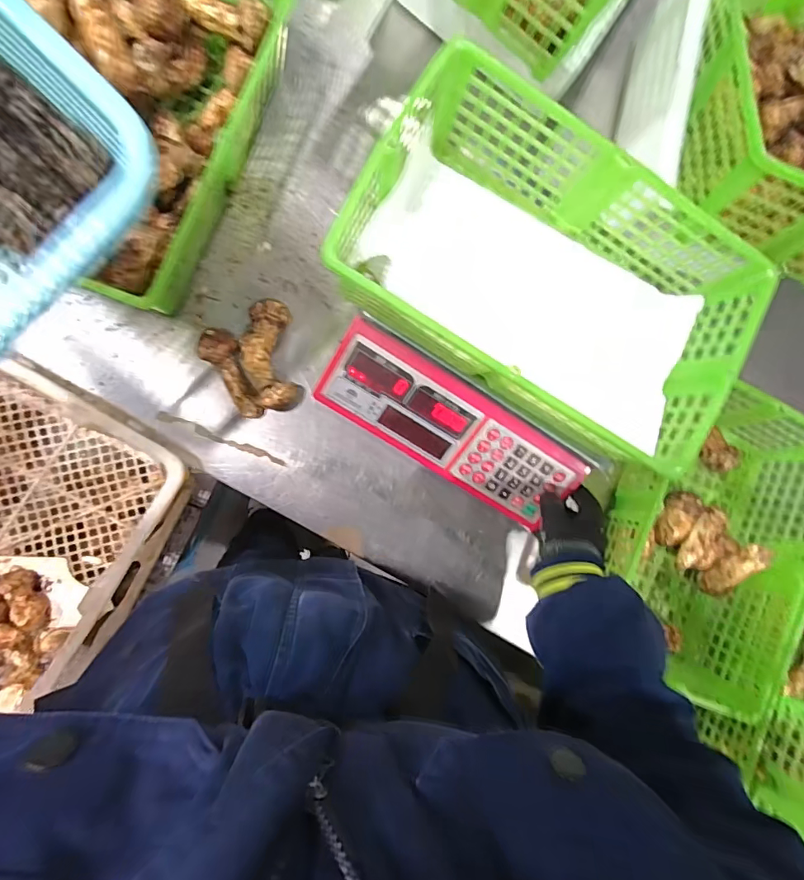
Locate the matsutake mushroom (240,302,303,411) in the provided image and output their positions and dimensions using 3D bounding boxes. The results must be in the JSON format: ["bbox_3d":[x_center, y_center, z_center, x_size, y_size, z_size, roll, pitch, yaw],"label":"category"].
[{"bbox_3d":[-0.141,-0.090,0.516,0.054,0.052,0.116,-9,91,-10],"label":"matsutake mushroom"}]

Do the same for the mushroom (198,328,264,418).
[{"bbox_3d":[-0.181,-0.071,0.518,0.034,0.034,0.101,-27,94,-9],"label":"mushroom"}]

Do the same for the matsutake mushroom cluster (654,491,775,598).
[{"bbox_3d":[0.372,0.126,0.590,0.122,0.066,0.088,36,84,-8],"label":"matsutake mushroom cluster"}]

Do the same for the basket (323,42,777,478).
[{"bbox_3d":[0.132,-0.147,0.432,0.346,0.116,0.211,29,85,-8],"label":"basket"}]

